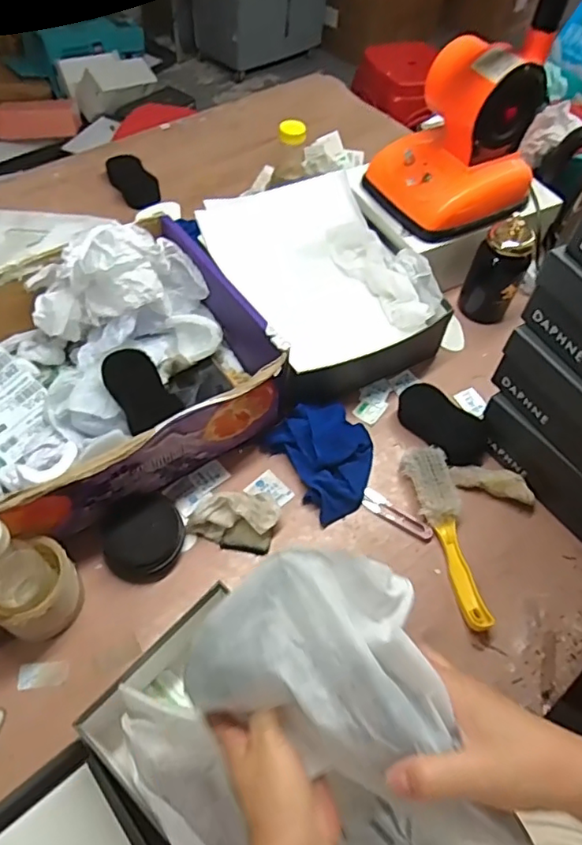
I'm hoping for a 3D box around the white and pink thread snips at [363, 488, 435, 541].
[{"bbox_3d":[0.133,0.113,0.725,0.097,0.009,0.027,29,59,15],"label":"white and pink thread snips"}]

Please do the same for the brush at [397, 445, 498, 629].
[{"bbox_3d":[0.187,0.131,0.695,0.048,0.036,0.223,-7,57,-8],"label":"brush"}]

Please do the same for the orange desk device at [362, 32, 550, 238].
[{"bbox_3d":[0.240,-0.405,0.828,0.193,0.195,0.193,-35,65,-24],"label":"orange desk device"}]

